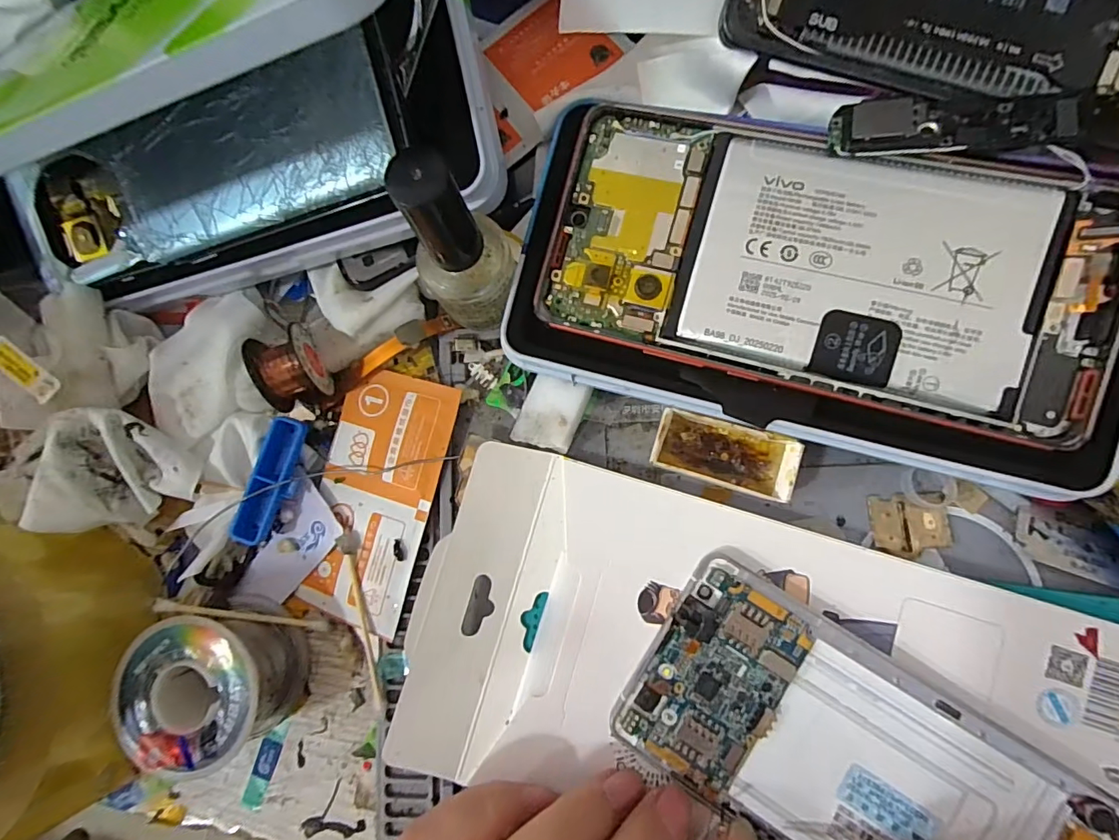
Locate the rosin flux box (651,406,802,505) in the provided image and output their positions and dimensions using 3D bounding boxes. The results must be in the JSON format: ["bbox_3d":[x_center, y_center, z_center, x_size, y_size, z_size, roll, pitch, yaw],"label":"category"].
[{"bbox_3d":[0.058,0.012,0.175,0.047,0.019,0.022,16,85,8],"label":"rosin flux box"}]

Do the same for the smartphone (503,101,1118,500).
[{"bbox_3d":[0.076,-0.042,0.151,0.181,0.012,0.091,15,95,11],"label":"smartphone"}]

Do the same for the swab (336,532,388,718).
[{"bbox_3d":[-0.077,0.077,0.189,0.009,0.004,0.068,-13,82,5],"label":"swab"}]

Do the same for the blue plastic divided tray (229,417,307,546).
[{"bbox_3d":[-0.115,0.024,0.195,0.015,0.012,0.050,23,86,9],"label":"blue plastic divided tray"}]

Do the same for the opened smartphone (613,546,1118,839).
[{"bbox_3d":[0.093,0.108,0.155,0.140,0.008,0.071,32,88,9],"label":"opened smartphone"}]

